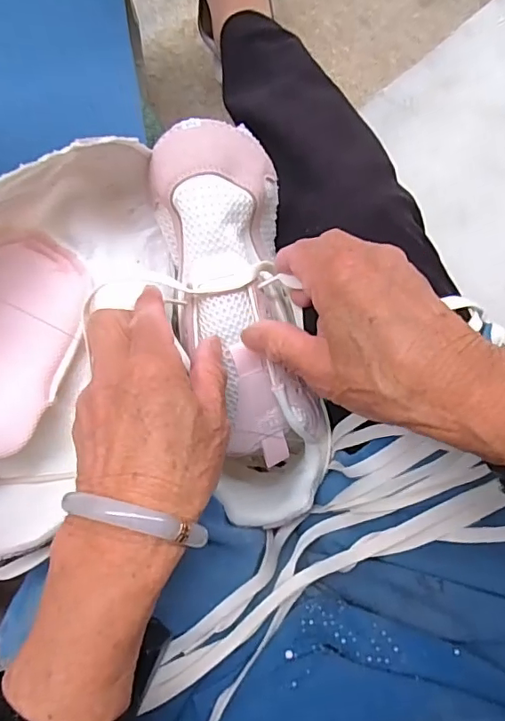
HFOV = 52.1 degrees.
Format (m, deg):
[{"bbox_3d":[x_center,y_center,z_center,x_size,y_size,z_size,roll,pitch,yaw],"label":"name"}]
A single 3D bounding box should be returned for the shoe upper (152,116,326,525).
[{"bbox_3d":[-0.007,-0.014,0.318,0.078,0.059,0.242,-12,105,3],"label":"shoe upper"}]

